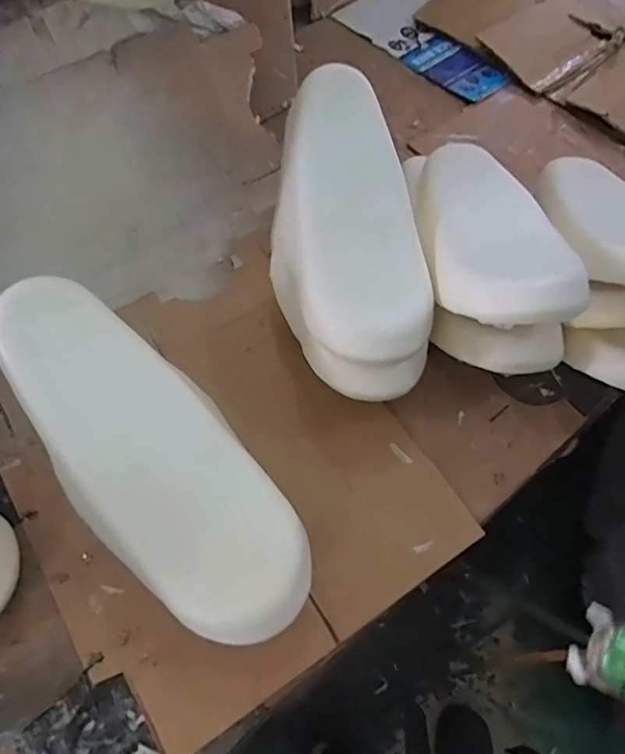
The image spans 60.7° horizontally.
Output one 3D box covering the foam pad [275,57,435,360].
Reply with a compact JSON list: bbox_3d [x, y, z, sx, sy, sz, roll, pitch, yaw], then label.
[{"bbox_3d":[0.044,-0.224,0.740,0.180,0.061,0.438,-9,74,-9],"label":"foam pad"}]

